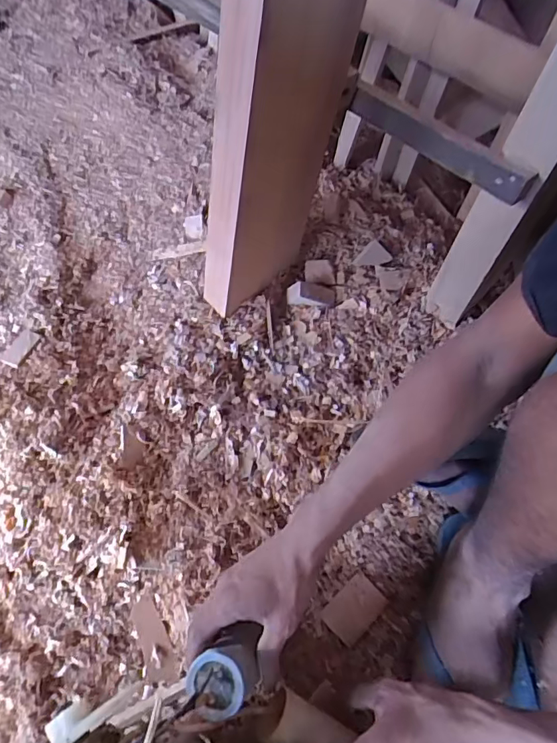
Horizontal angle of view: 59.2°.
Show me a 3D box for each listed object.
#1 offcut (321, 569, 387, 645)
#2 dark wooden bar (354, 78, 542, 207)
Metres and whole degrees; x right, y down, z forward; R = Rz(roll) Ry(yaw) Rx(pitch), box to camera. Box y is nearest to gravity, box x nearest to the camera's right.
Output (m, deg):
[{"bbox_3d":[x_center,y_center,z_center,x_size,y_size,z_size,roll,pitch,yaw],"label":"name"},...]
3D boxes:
[{"bbox_3d":[0.081,0.247,0.514,0.063,0.004,0.041,-39,70,-17],"label":"offcut"},{"bbox_3d":[0.153,-0.225,0.479,0.196,0.035,0.018,36,69,16],"label":"dark wooden bar"}]

